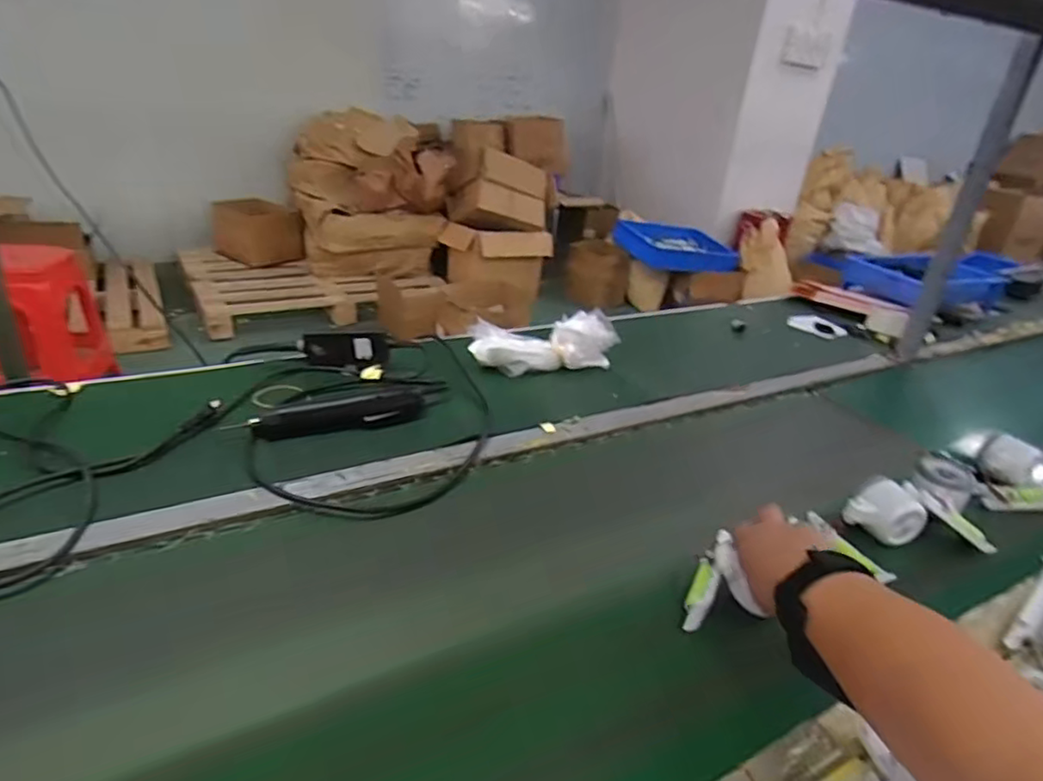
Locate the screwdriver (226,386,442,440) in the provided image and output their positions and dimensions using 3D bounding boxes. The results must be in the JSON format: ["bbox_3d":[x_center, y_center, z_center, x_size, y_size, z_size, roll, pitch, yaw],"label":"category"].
[{"bbox_3d":[-0.224,0.027,0.771,0.229,0.038,0.046,-5,29,-20],"label":"screwdriver"}]

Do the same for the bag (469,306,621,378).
[{"bbox_3d":[0.037,-0.076,0.976,0.231,0.077,0.086,1,28,-9],"label":"bag"}]

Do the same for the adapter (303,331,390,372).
[{"bbox_3d":[-0.252,-0.059,0.905,0.117,0.047,0.030,2,27,-7],"label":"adapter"}]

